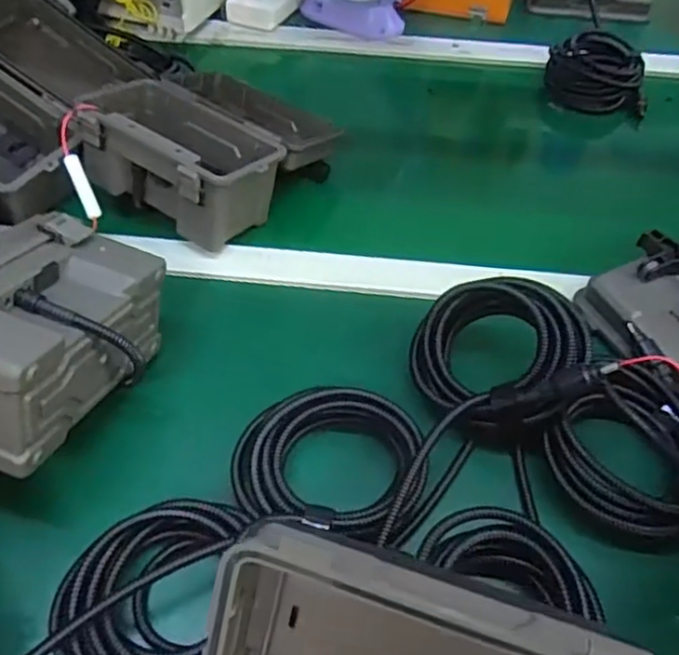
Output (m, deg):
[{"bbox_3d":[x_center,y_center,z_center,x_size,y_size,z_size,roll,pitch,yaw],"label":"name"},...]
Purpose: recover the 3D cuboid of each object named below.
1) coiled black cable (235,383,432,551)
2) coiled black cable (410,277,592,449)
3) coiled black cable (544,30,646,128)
[{"bbox_3d":[-0.006,0.086,0.437,0.122,0.029,0.096,13,50,10],"label":"coiled black cable"},{"bbox_3d":[0.109,0.018,0.474,0.117,0.039,0.115,-4,82,27],"label":"coiled black cable"},{"bbox_3d":[0.309,-0.304,0.807,0.108,0.053,0.118,8,49,5],"label":"coiled black cable"}]

